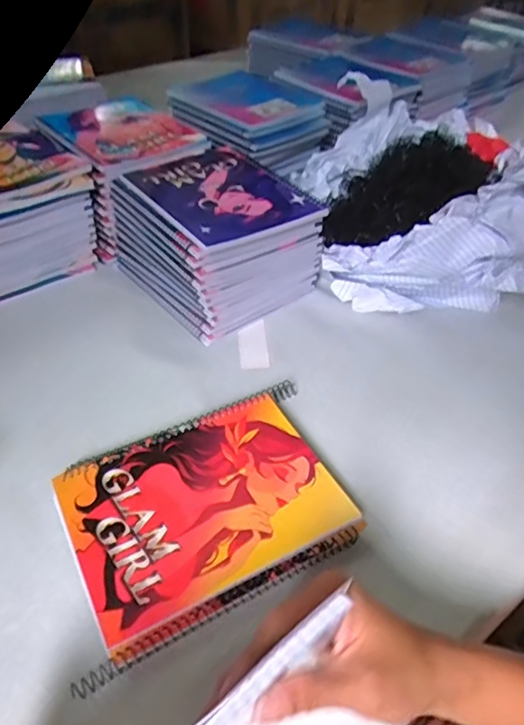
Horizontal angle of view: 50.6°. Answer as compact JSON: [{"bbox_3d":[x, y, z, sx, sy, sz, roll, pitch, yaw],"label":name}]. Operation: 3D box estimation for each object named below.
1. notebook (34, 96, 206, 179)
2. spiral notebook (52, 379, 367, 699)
[{"bbox_3d":[-0.177,-0.303,0.723,0.158,0.008,0.214,-30,52,-29],"label":"notebook"},{"bbox_3d":[-0.042,0.113,0.433,0.206,0.025,0.160,-19,46,-22],"label":"spiral notebook"}]

